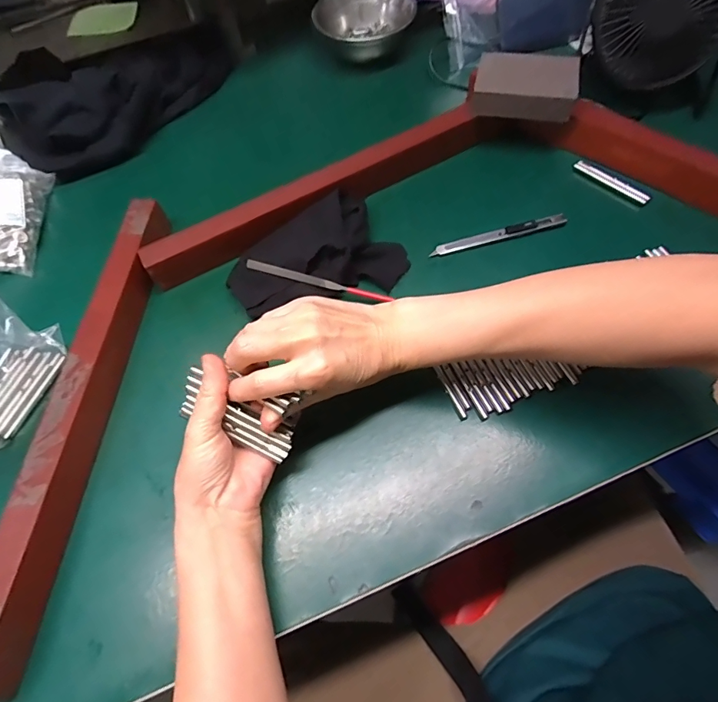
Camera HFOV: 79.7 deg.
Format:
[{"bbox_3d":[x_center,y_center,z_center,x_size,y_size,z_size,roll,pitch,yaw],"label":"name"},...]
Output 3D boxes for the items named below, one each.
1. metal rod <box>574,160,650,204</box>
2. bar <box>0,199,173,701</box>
[{"bbox_3d":[0.252,-0.170,0.431,0.008,0.008,0.079,-38,67,-14],"label":"metal rod"},{"bbox_3d":[-0.214,0.030,0.335,0.034,0.032,0.384,1,64,5],"label":"bar"}]

